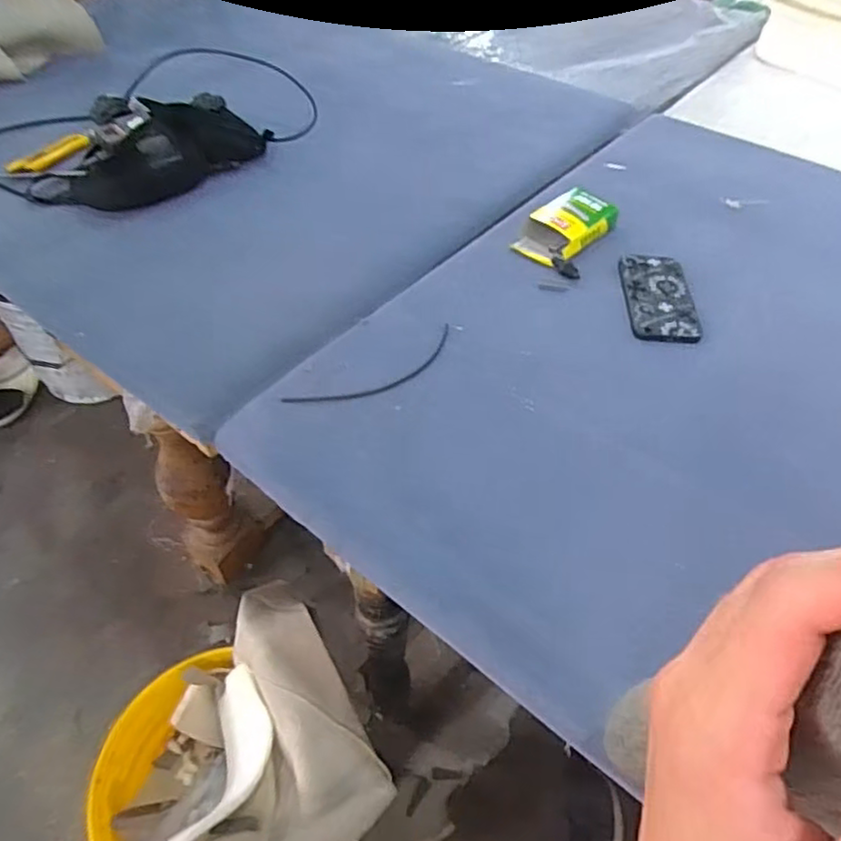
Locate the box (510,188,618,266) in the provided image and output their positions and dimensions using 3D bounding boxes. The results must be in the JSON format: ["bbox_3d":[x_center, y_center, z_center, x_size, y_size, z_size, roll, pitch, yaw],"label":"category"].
[{"bbox_3d":[0.197,-0.265,0.890,0.142,0.032,0.083,-34,57,-26],"label":"box"}]

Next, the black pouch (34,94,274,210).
[{"bbox_3d":[-0.412,-0.403,0.980,0.206,0.065,0.309,32,56,25],"label":"black pouch"}]

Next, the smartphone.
[{"bbox_3d":[0.296,-0.155,0.813,0.079,0.005,0.167,4,49,3],"label":"smartphone"}]

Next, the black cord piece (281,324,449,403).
[{"bbox_3d":[-0.047,-0.052,0.744,0.215,0.004,0.050,-27,60,-17],"label":"black cord piece"}]

